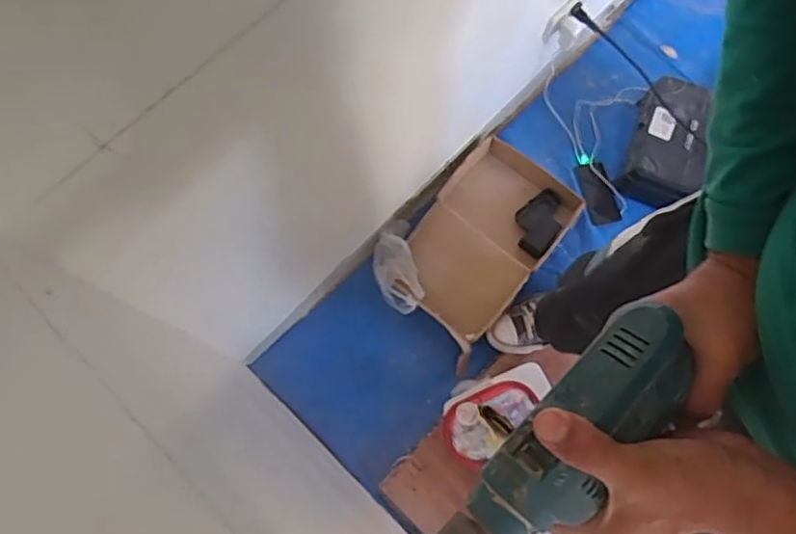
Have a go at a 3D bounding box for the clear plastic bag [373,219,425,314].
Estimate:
[{"bbox_3d":[-0.003,-0.008,1.308,0.093,0.082,0.227,-10,74,-3],"label":"clear plastic bag"}]

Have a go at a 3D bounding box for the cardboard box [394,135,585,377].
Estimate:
[{"bbox_3d":[0.188,-0.061,1.335,0.283,0.065,0.450,36,77,9],"label":"cardboard box"}]

